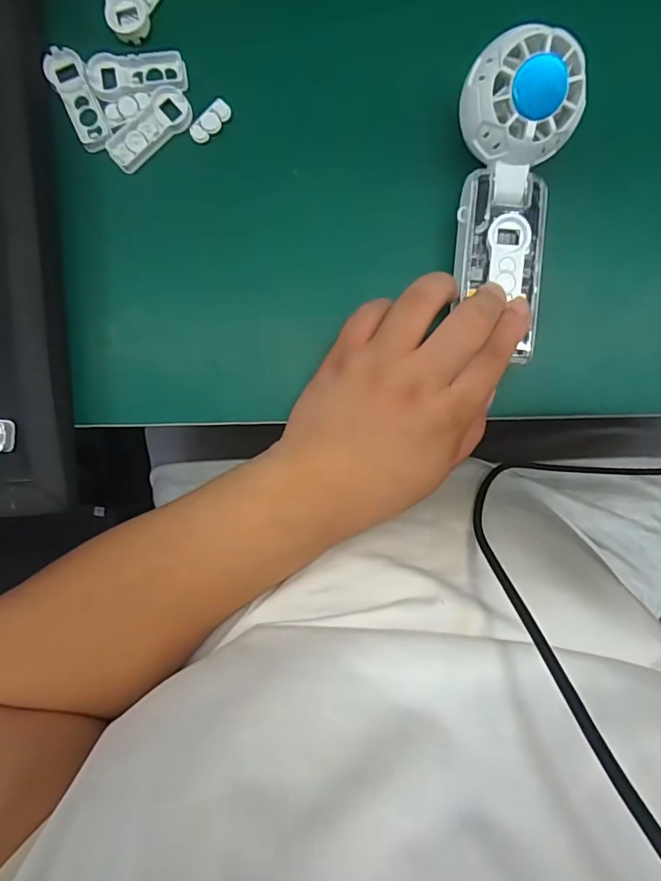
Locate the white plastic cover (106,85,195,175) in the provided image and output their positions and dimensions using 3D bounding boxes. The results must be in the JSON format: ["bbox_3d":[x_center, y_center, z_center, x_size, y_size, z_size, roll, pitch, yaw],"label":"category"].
[{"bbox_3d":[-0.107,-0.185,0.284,0.024,0.004,0.056,41,90,-3],"label":"white plastic cover"}]

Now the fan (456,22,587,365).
[{"bbox_3d":[0.102,-0.130,0.269,0.057,0.029,0.158,-1,106,0],"label":"fan"}]

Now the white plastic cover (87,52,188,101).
[{"bbox_3d":[-0.114,-0.216,0.282,0.055,0.006,0.023,-4,92,-2],"label":"white plastic cover"}]

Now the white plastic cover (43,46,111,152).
[{"bbox_3d":[-0.147,-0.200,0.281,0.020,0.007,0.058,-25,93,-1],"label":"white plastic cover"}]

